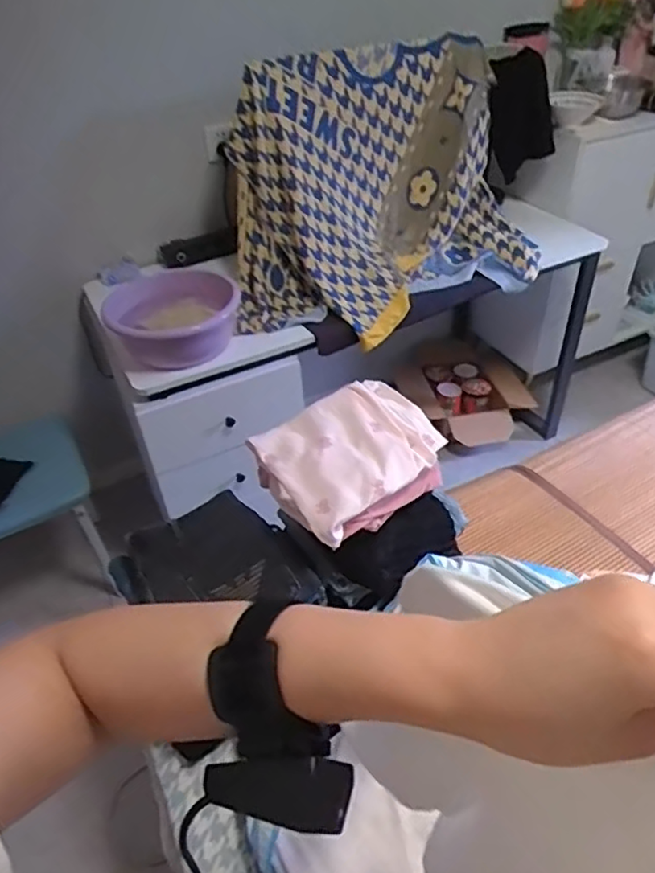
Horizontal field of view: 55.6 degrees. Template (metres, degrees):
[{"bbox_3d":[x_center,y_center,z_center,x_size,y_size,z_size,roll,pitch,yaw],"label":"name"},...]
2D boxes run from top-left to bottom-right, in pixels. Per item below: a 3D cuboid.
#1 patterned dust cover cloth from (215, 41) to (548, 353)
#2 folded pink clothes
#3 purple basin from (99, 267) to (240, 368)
[{"bbox_3d":[0.141,-0.619,1.523,0.768,0.510,0.391,-20,43,-17],"label":"patterned dust cover cloth"},{"bbox_3d":[0.048,0.036,1.011,0.284,0.117,0.212,-23,44,-21],"label":"folded pink clothes"},{"bbox_3d":[-0.353,-0.287,1.447,0.294,0.111,0.302,-2,41,2],"label":"purple basin"}]

